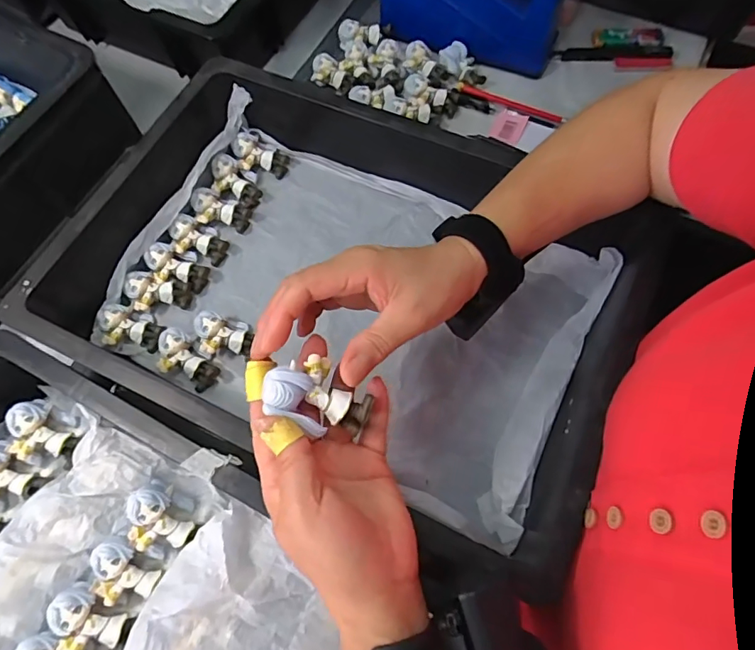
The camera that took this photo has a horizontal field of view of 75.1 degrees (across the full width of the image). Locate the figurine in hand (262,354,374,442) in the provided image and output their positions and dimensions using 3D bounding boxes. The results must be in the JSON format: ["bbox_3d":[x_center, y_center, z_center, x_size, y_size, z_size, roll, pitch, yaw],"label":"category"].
[{"bbox_3d":[-0.035,0.042,0.285,0.057,0.032,0.037,32,66,-8],"label":"figurine in hand"}]

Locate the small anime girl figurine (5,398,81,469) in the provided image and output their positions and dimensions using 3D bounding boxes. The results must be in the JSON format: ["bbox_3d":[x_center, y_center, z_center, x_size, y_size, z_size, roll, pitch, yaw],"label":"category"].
[{"bbox_3d":[-0.264,0.086,0.384,0.050,0.019,0.050,28,75,-14],"label":"small anime girl figurine"}]

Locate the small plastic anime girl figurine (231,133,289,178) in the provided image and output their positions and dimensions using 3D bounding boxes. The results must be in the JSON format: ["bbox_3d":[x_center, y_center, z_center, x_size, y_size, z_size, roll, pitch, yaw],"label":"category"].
[{"bbox_3d":[-0.123,-0.177,0.516,0.054,0.026,0.038,31,71,14],"label":"small plastic anime girl figurine"}]

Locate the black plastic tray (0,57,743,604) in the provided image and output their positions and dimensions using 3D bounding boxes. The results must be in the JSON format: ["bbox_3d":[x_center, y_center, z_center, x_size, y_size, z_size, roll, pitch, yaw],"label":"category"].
[{"bbox_3d":[-0.046,-0.036,0.424,0.474,0.094,0.310,24,70,12],"label":"black plastic tray"}]

